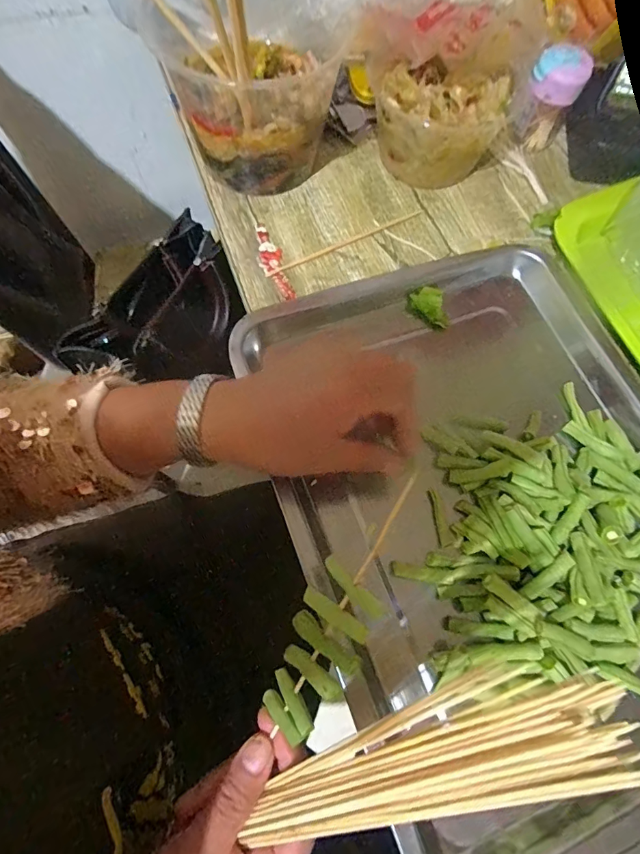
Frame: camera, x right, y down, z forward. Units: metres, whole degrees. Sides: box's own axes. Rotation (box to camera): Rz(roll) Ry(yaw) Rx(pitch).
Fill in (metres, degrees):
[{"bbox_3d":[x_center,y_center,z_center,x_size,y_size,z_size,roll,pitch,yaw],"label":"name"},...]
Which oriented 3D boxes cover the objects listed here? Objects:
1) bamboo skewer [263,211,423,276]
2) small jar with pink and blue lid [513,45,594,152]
[{"bbox_3d":[0.025,-0.172,0.393,0.166,0.004,0.008,-27,71,-14],"label":"bamboo skewer"},{"bbox_3d":[0.218,-0.310,0.407,0.045,0.080,0.047,1,68,-2],"label":"small jar with pink and blue lid"}]

